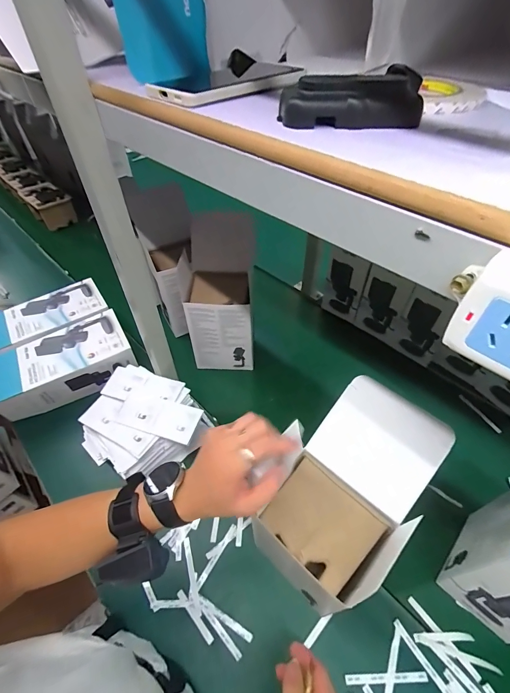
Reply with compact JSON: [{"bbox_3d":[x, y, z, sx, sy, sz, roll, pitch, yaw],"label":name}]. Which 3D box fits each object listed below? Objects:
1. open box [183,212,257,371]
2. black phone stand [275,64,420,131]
[{"bbox_3d":[-0.090,-0.107,0.815,0.155,0.292,0.196,-8,48,-5],"label":"open box"},{"bbox_3d":[0.072,-0.183,0.244,0.103,0.031,0.025,-1,48,0],"label":"black phone stand"}]

